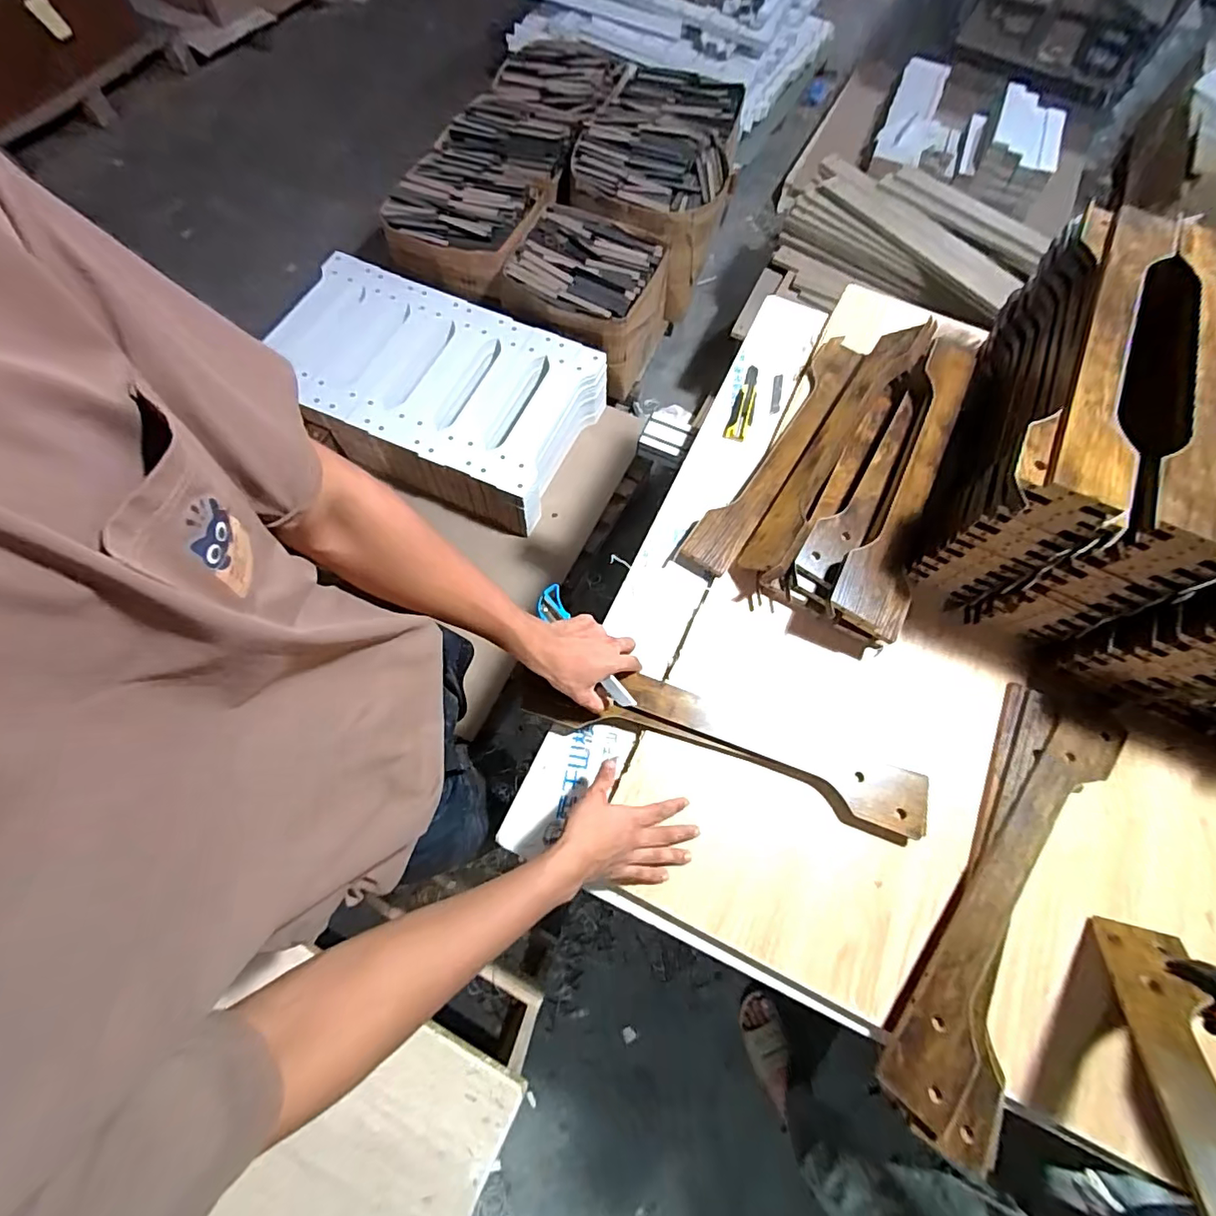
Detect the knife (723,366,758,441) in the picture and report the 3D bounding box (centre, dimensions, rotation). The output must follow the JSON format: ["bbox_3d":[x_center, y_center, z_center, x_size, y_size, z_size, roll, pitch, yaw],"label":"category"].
[{"bbox_3d":[0.252,-0.378,0.971,0.040,0.019,0.179,18,70,4],"label":"knife"}]

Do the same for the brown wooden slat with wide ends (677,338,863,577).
[{"bbox_3d":[0.296,-0.283,0.907,0.078,0.028,0.553,32,72,9],"label":"brown wooden slat with wide ends"}]

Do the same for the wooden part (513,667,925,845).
[{"bbox_3d":[0.147,0.178,0.714,0.552,0.032,0.094,18,70,4],"label":"wooden part"}]

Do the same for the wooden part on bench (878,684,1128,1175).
[{"bbox_3d":[0.492,0.348,0.648,0.136,0.046,0.554,33,72,10],"label":"wooden part on bench"}]

